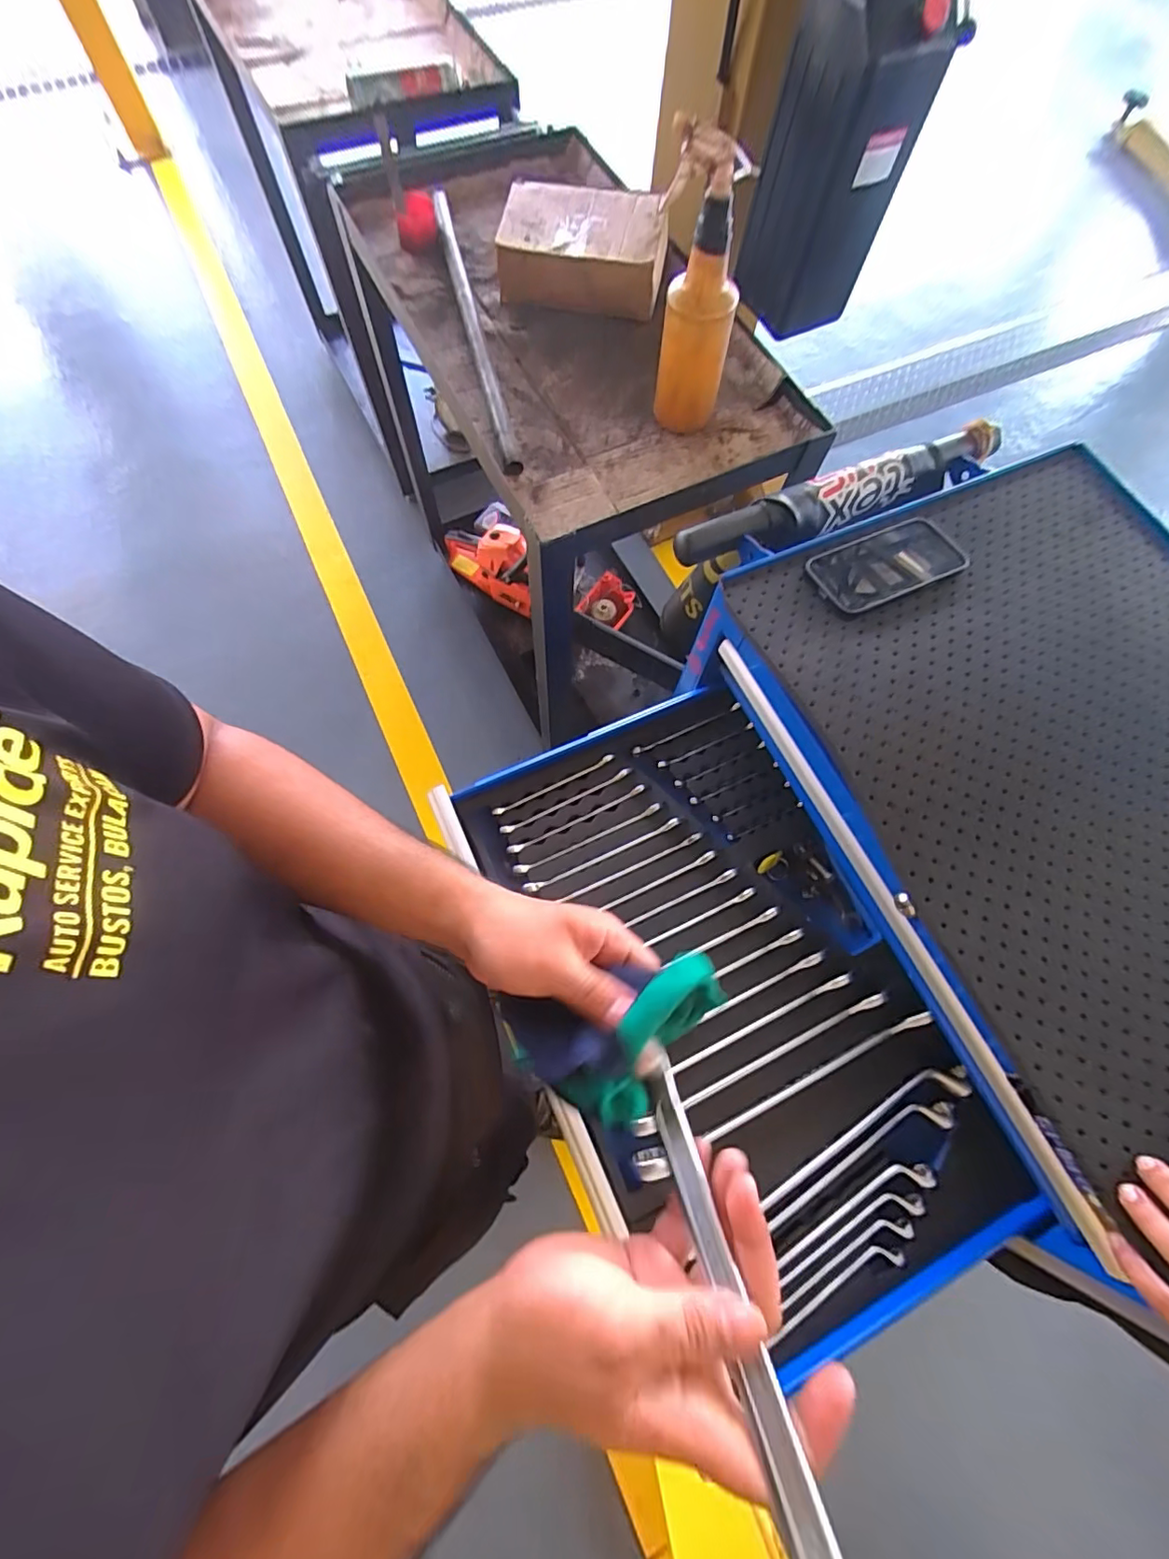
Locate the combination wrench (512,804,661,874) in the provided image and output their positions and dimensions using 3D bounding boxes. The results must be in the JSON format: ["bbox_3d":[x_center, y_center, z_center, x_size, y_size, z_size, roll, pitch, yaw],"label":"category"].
[{"bbox_3d":[0.004,0.065,0.618,0.170,0.015,0.011,-22,72,-10],"label":"combination wrench"}]

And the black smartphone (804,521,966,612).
[{"bbox_3d":[0.294,-0.209,0.550,0.152,0.006,0.072,-21,72,-10],"label":"black smartphone"}]

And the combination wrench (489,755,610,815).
[{"bbox_3d":[-0.034,0.007,0.639,0.147,0.013,0.010,-25,73,-11],"label":"combination wrench"}]

